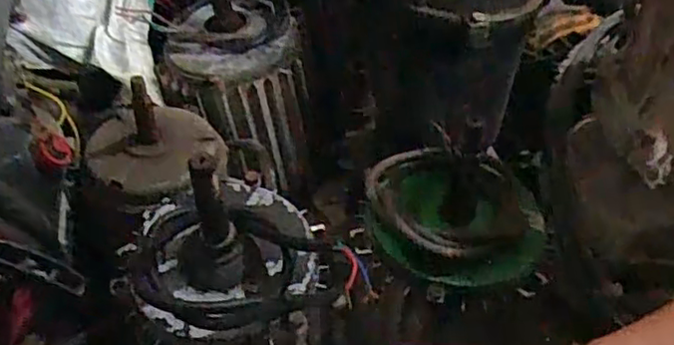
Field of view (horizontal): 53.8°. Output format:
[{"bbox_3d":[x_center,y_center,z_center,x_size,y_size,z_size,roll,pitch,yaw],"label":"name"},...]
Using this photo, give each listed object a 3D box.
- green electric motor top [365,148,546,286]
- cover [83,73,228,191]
[{"bbox_3d":[0.084,0.029,0.475,0.129,0.030,0.105,10,44,7],"label":"green electric motor top"},{"bbox_3d":[-0.155,-0.023,0.567,0.111,0.047,0.103,9,44,7],"label":"cover"}]

